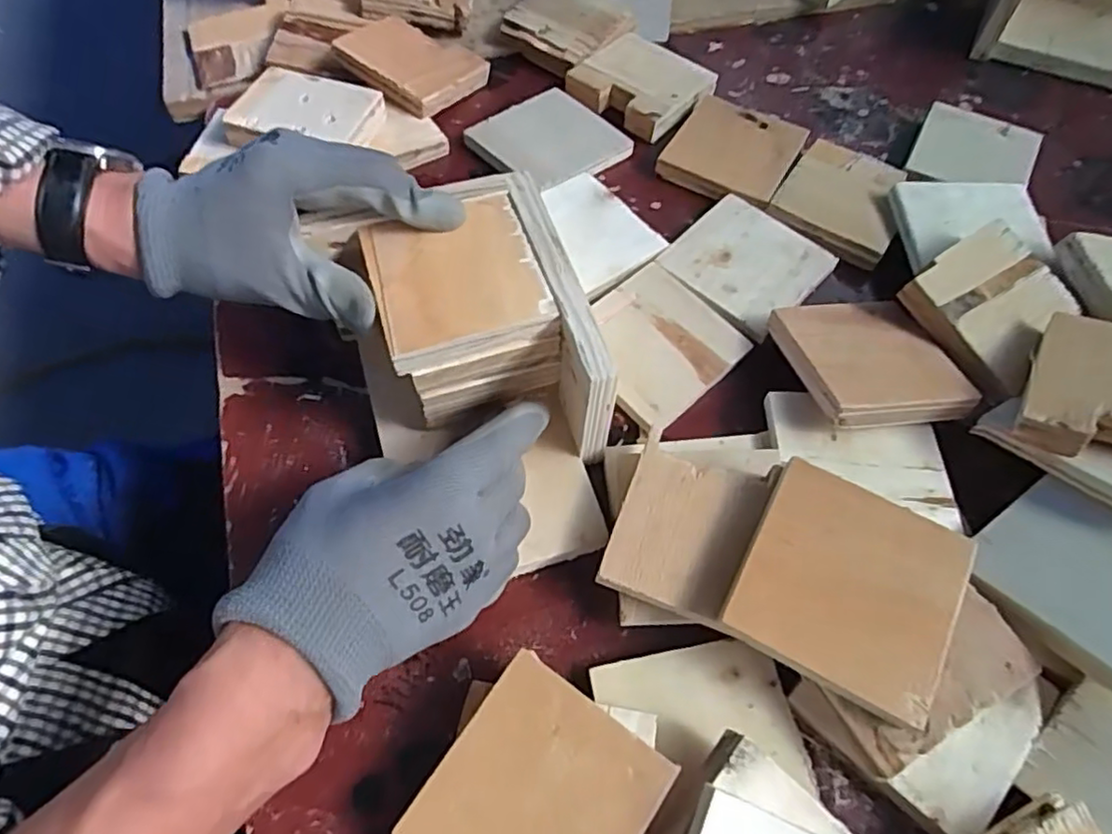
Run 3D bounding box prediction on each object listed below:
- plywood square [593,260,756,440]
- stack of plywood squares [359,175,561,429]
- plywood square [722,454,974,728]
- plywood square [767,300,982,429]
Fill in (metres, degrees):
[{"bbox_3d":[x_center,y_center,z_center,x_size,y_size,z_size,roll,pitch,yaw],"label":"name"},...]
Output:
[{"bbox_3d":[0.063,-0.049,0.418,0.094,0.007,0.094,-36,69,-19],"label":"plywood square"},{"bbox_3d":[-0.052,-0.063,0.356,0.081,0.058,0.103,-16,64,-10],"label":"stack of plywood squares"},{"bbox_3d":[0.133,0.075,0.299,0.089,0.008,0.092,25,66,12],"label":"plywood square"},{"bbox_3d":[0.182,-0.033,0.389,0.085,0.018,0.093,-9,47,-11],"label":"plywood square"}]

